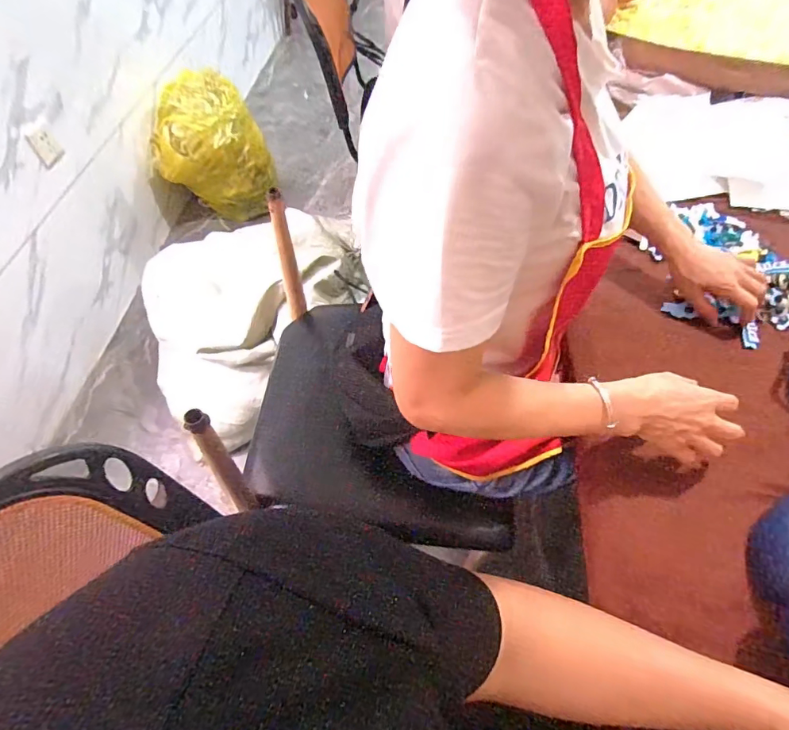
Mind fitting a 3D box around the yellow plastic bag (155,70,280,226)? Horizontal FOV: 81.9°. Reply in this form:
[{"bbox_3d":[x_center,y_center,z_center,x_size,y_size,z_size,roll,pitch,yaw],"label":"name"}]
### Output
[{"bbox_3d":[-0.663,-0.775,1.673,0.385,0.420,0.326,-18,57,-9],"label":"yellow plastic bag"}]

